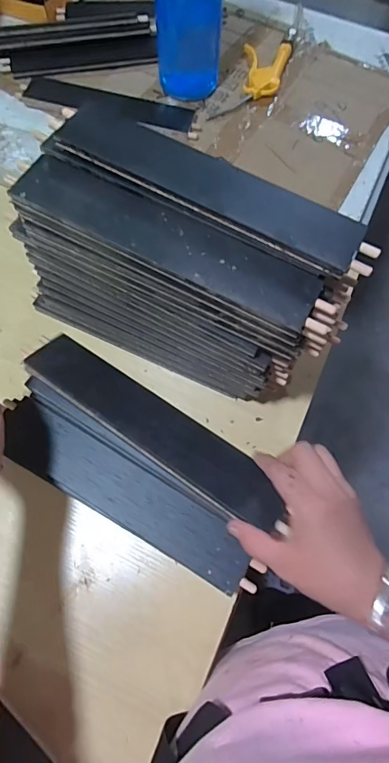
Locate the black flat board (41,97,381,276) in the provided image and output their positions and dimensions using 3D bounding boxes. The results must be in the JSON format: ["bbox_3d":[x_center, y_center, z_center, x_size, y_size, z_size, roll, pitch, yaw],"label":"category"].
[{"bbox_3d":[0.014,-0.179,0.376,0.304,0.007,0.068,28,70,9],"label":"black flat board"}]

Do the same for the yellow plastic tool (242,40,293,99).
[{"bbox_3d":[0.125,-0.549,0.743,0.080,0.021,0.120,9,70,1],"label":"yellow plastic tool"}]

